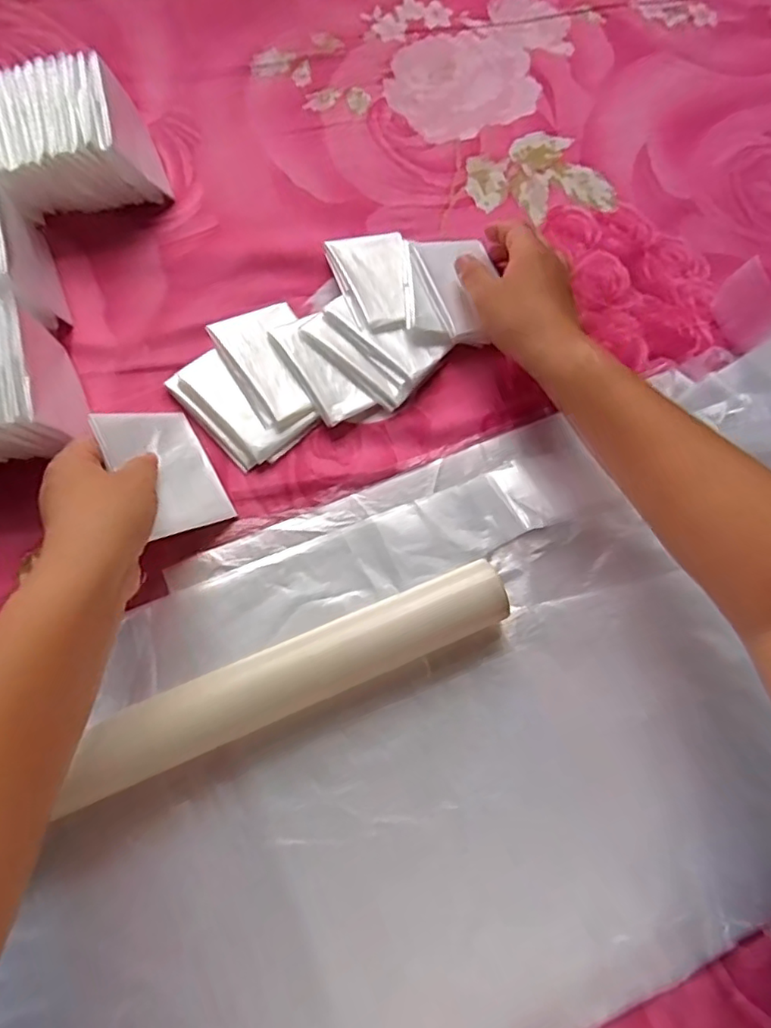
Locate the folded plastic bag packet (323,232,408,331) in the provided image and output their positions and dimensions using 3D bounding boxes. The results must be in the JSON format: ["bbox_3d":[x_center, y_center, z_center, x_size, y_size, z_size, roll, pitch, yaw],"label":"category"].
[{"bbox_3d":[-0.009,-0.172,0.439,0.056,0.007,0.081,-12,76,-7],"label":"folded plastic bag packet"}]

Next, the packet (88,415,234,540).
[{"bbox_3d":[-0.140,-0.028,0.377,0.061,0.007,0.084,-22,82,-41],"label":"packet"}]

